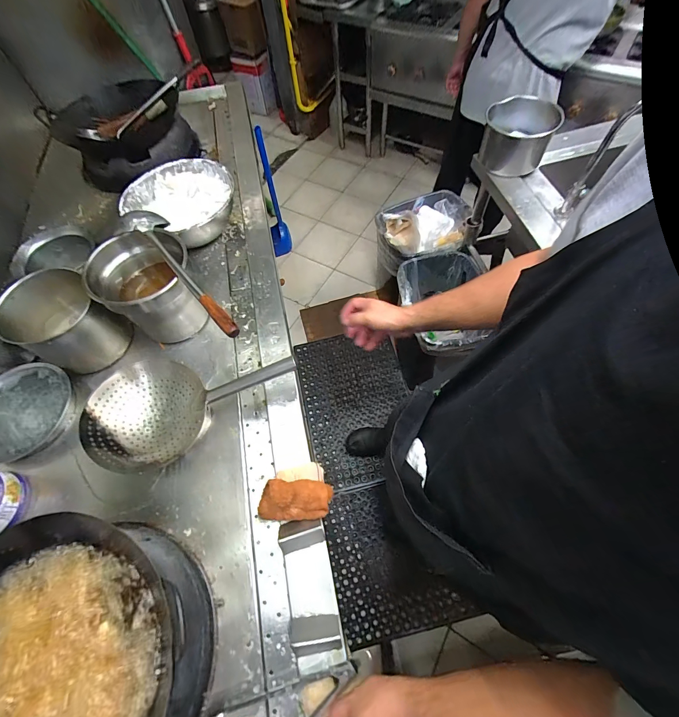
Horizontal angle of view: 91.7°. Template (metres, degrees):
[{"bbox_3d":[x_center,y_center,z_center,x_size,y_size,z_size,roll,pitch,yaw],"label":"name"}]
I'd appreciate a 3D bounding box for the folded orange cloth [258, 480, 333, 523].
[{"bbox_3d":[-0.088,0.269,0.629,0.149,0.068,0.070,-4,63,2],"label":"folded orange cloth"}]

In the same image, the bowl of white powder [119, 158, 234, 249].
[{"bbox_3d":[-0.482,-0.491,1.068,0.310,0.136,0.301,-2,63,3],"label":"bowl of white powder"}]

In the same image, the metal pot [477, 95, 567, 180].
[{"bbox_3d":[0.513,-0.635,0.948,0.191,0.143,0.185,14,65,11],"label":"metal pot"}]

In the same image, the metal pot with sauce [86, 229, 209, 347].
[{"bbox_3d":[-0.457,-0.162,0.834,0.199,0.234,0.197,-2,63,3],"label":"metal pot with sauce"}]

